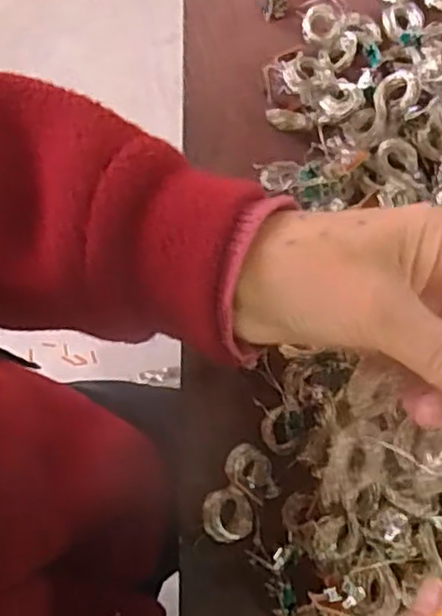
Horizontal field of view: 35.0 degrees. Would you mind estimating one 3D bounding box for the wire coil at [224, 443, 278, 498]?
[{"bbox_3d":[0.016,0.092,0.389,0.025,0.009,0.031,-16,75,-5],"label":"wire coil"}]

